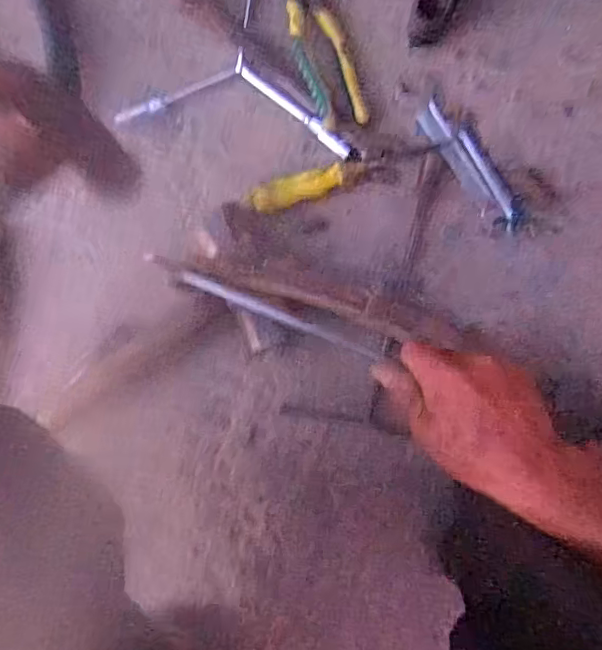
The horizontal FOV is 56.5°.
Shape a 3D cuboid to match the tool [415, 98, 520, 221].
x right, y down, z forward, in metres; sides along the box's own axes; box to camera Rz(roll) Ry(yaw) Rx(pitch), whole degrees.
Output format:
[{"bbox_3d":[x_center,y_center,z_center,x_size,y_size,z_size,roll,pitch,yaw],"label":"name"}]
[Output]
[{"bbox_3d":[0.163,-0.159,0.546,0.033,0.011,0.131,-36,93,8],"label":"tool"}]

